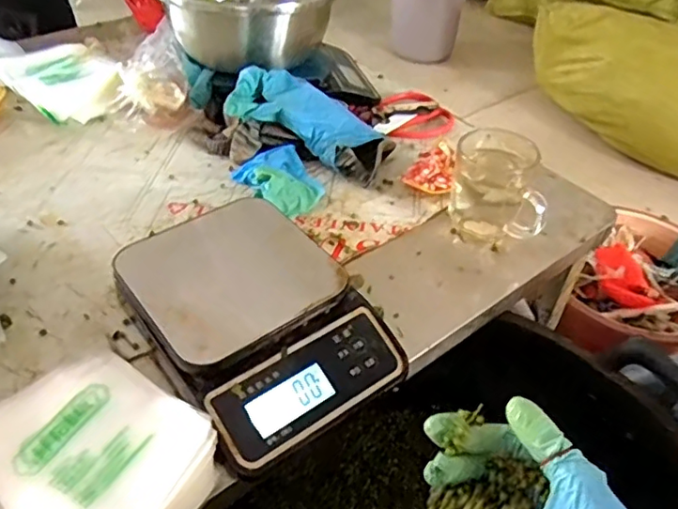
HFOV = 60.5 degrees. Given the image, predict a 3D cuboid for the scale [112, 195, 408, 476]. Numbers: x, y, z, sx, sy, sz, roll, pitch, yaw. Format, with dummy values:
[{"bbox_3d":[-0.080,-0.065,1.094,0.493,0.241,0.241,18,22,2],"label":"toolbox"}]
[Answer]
[{"bbox_3d":[-0.066,0.046,0.453,0.149,0.045,0.206,-29,52,-29],"label":"scale"}]

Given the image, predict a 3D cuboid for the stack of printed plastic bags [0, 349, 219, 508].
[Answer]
[{"bbox_3d":[-0.159,0.130,0.382,0.145,0.025,0.118,34,52,29],"label":"stack of printed plastic bags"}]

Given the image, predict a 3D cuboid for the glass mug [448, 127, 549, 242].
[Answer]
[{"bbox_3d":[0.153,-0.062,0.565,0.085,0.081,0.086,11,44,8],"label":"glass mug"}]

